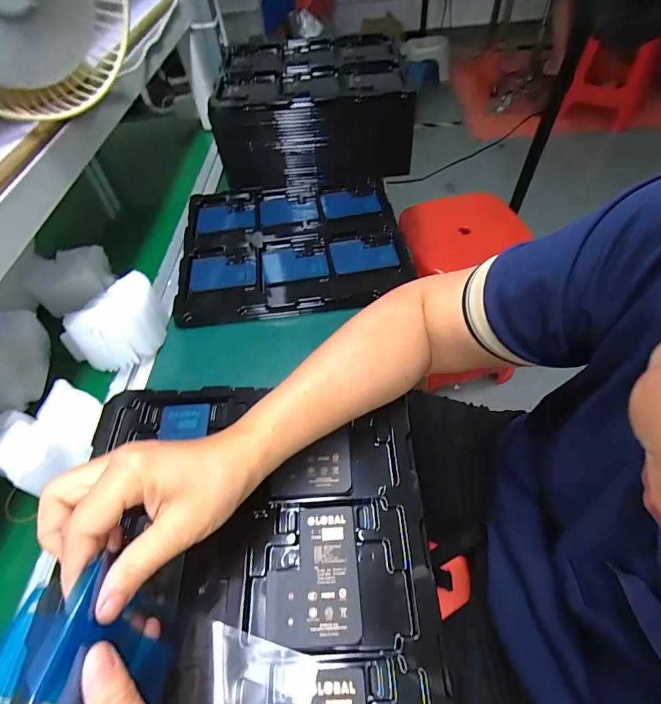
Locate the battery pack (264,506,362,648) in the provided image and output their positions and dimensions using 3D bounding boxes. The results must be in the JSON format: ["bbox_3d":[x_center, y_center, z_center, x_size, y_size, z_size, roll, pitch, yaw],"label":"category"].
[{"bbox_3d":[-0.013,0.161,0.292,0.065,0.004,0.088,-3,54,-1],"label":"battery pack"}]

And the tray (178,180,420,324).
[{"bbox_3d":[-0.056,-0.166,0.595,0.317,0.027,0.285,-8,53,-1],"label":"tray"}]

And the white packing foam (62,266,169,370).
[{"bbox_3d":[-0.247,-0.034,0.472,0.068,0.058,0.114,28,61,23],"label":"white packing foam"}]

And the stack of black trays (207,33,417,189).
[{"bbox_3d":[-0.032,-0.434,0.705,0.309,0.137,0.270,0,54,5],"label":"stack of black trays"}]

